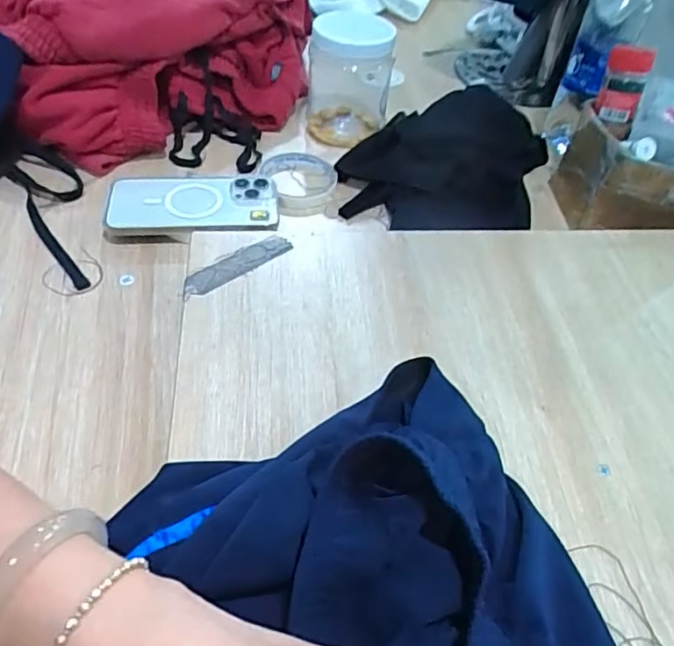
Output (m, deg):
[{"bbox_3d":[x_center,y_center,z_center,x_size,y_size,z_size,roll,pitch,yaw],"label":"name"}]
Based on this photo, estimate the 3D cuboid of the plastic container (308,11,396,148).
[{"bbox_3d":[0.015,-0.285,0.677,0.093,0.126,0.097,2,48,-3],"label":"plastic container"}]

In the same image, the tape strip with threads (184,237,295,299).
[{"bbox_3d":[-0.084,-0.049,0.486,0.102,0.004,0.024,-32,58,-28],"label":"tape strip with threads"}]

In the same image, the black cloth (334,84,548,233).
[{"bbox_3d":[0.117,-0.182,0.632,0.214,0.069,0.181,16,49,9],"label":"black cloth"}]

